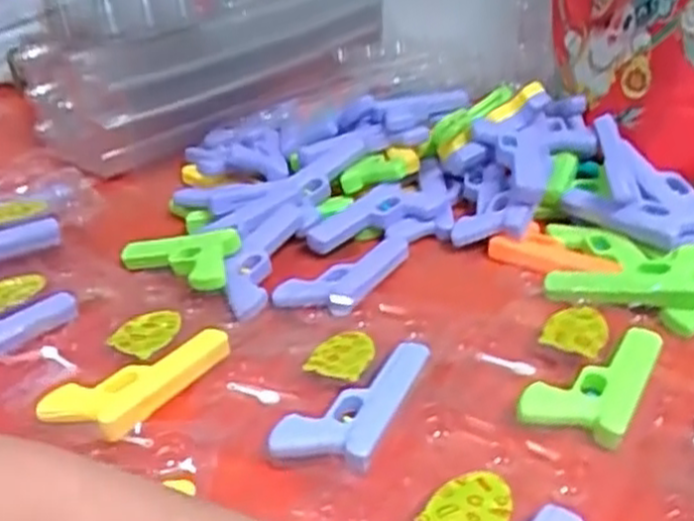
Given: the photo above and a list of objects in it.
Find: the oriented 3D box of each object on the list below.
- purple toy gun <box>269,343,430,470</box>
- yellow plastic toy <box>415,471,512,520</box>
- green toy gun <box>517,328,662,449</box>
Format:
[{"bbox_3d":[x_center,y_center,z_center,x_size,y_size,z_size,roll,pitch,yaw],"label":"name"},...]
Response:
[{"bbox_3d":[0.004,0.082,0.474,0.059,0.008,0.111,12,33,23],"label":"purple toy gun"},{"bbox_3d":[0.064,0.130,0.399,0.036,0.015,0.048,20,37,33],"label":"yellow plastic toy"},{"bbox_3d":[0.153,0.070,0.483,0.058,0.010,0.113,15,35,28],"label":"green toy gun"}]

